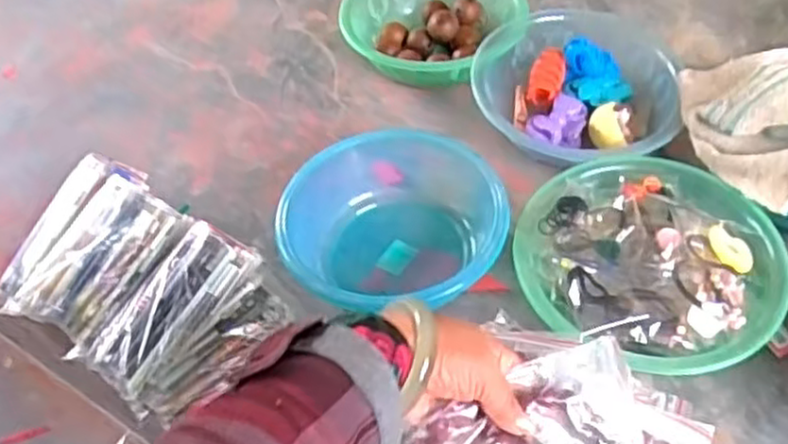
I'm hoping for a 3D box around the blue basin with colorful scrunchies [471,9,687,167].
[{"bbox_3d":[0.207,-0.152,0.864,0.226,0.085,0.218,-2,50,2],"label":"blue basin with colorful scrunchies"}]

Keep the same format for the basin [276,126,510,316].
[{"bbox_3d":[-0.005,-0.005,0.752,0.215,0.083,0.229,-2,50,2],"label":"basin"}]

